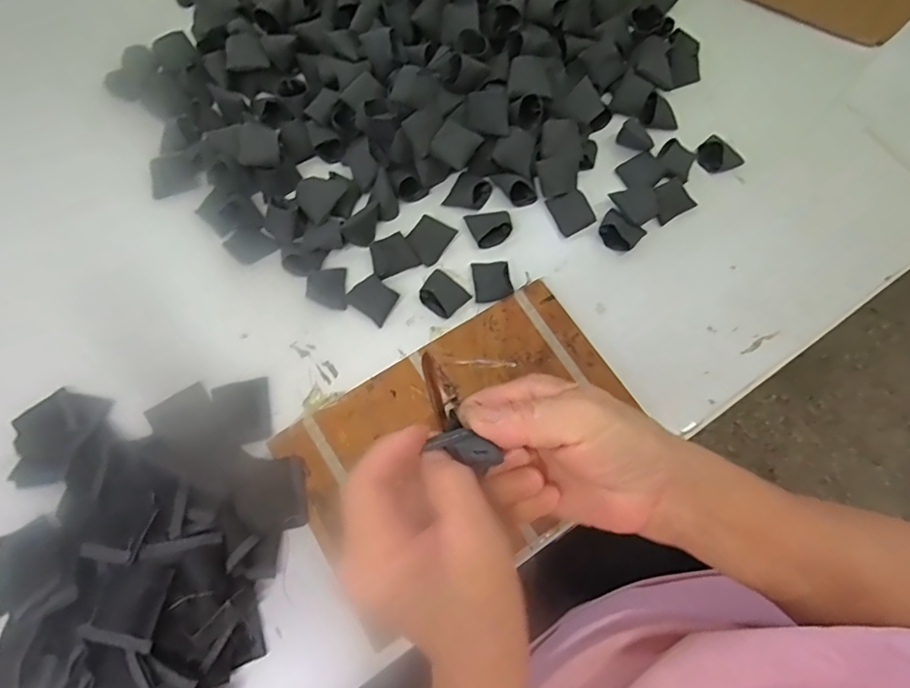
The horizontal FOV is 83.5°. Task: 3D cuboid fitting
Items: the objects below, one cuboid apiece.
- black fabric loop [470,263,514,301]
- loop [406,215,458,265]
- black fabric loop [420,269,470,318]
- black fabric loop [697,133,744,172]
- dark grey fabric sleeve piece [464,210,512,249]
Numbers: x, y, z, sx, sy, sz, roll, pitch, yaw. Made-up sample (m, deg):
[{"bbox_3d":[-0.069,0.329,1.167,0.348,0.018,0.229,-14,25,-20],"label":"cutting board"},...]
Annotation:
[{"bbox_3d":[0.034,-0.058,0.459,0.033,0.015,0.039,-5,70,-2],"label":"black fabric loop"},{"bbox_3d":[-0.022,-0.098,0.472,0.031,0.019,0.041,38,75,13],"label":"loop"},{"bbox_3d":[-0.011,-0.048,0.454,0.042,0.020,0.037,37,74,12],"label":"black fabric loop"},{"bbox_3d":[0.265,-0.190,0.510,0.039,0.021,0.040,-39,75,-13],"label":"black fabric loop"},{"bbox_3d":[0.034,-0.111,0.478,0.042,0.016,0.038,-8,70,-3],"label":"dark grey fabric sleeve piece"}]

